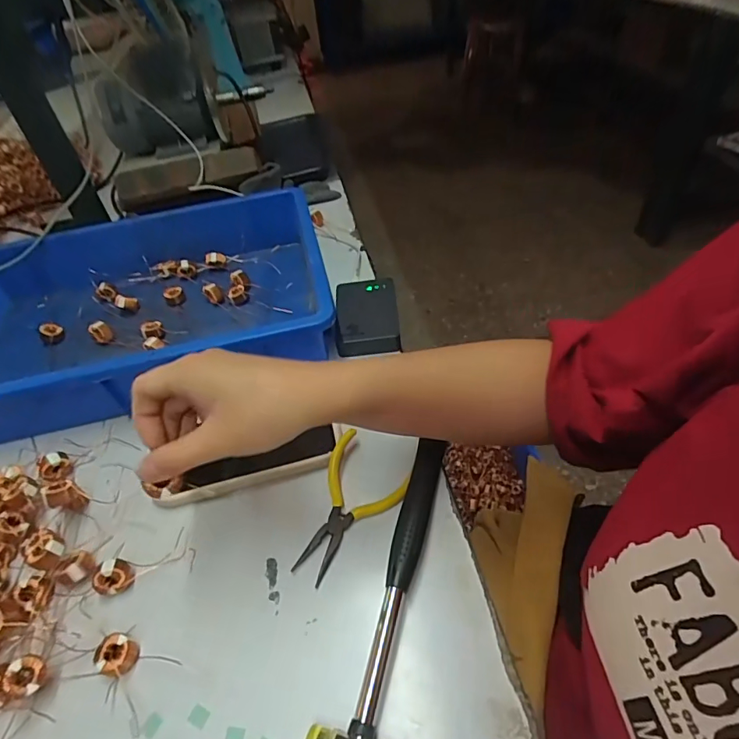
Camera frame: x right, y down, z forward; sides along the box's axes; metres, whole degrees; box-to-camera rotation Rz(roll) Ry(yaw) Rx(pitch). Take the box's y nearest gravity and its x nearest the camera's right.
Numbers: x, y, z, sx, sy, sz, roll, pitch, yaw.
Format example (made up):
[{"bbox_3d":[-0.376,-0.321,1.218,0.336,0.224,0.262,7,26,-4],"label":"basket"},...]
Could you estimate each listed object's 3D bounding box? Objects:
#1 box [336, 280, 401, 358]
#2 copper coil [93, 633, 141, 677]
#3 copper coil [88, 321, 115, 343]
[{"bbox_3d":[-0.003,-0.064,0.529,0.066,0.021,0.110,-5,46,2],"label":"box"},{"bbox_3d":[-0.172,0.194,0.319,0.026,0.013,0.023,12,49,18],"label":"copper coil"},{"bbox_3d":[-0.314,-0.044,0.550,0.020,0.021,0.017,-33,51,-23],"label":"copper coil"}]

